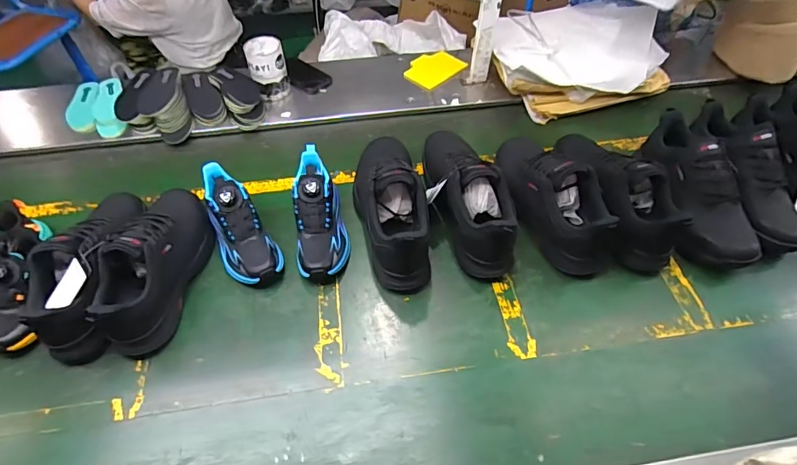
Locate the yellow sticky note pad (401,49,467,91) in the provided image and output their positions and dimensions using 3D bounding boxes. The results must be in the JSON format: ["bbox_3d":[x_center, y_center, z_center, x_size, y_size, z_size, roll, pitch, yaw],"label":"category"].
[{"bbox_3d":[0.085,-0.417,1.135,0.135,0.007,0.119,-40,61,-18],"label":"yellow sticky note pad"}]

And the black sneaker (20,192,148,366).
[{"bbox_3d":[-0.504,0.044,0.715,0.110,0.130,0.310,-2,64,1],"label":"black sneaker"}]

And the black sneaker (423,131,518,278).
[{"bbox_3d":[0.117,-0.078,0.816,0.120,0.146,0.323,-13,54,-11],"label":"black sneaker"}]

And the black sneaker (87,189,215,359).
[{"bbox_3d":[-0.402,0.044,0.737,0.106,0.137,0.285,8,53,4],"label":"black sneaker"}]

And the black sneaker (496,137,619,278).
[{"bbox_3d":[0.275,-0.077,0.818,0.100,0.148,0.292,-13,54,-11],"label":"black sneaker"}]

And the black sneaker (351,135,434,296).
[{"bbox_3d":[-0.012,-0.061,0.801,0.120,0.148,0.314,-11,54,-9],"label":"black sneaker"}]

